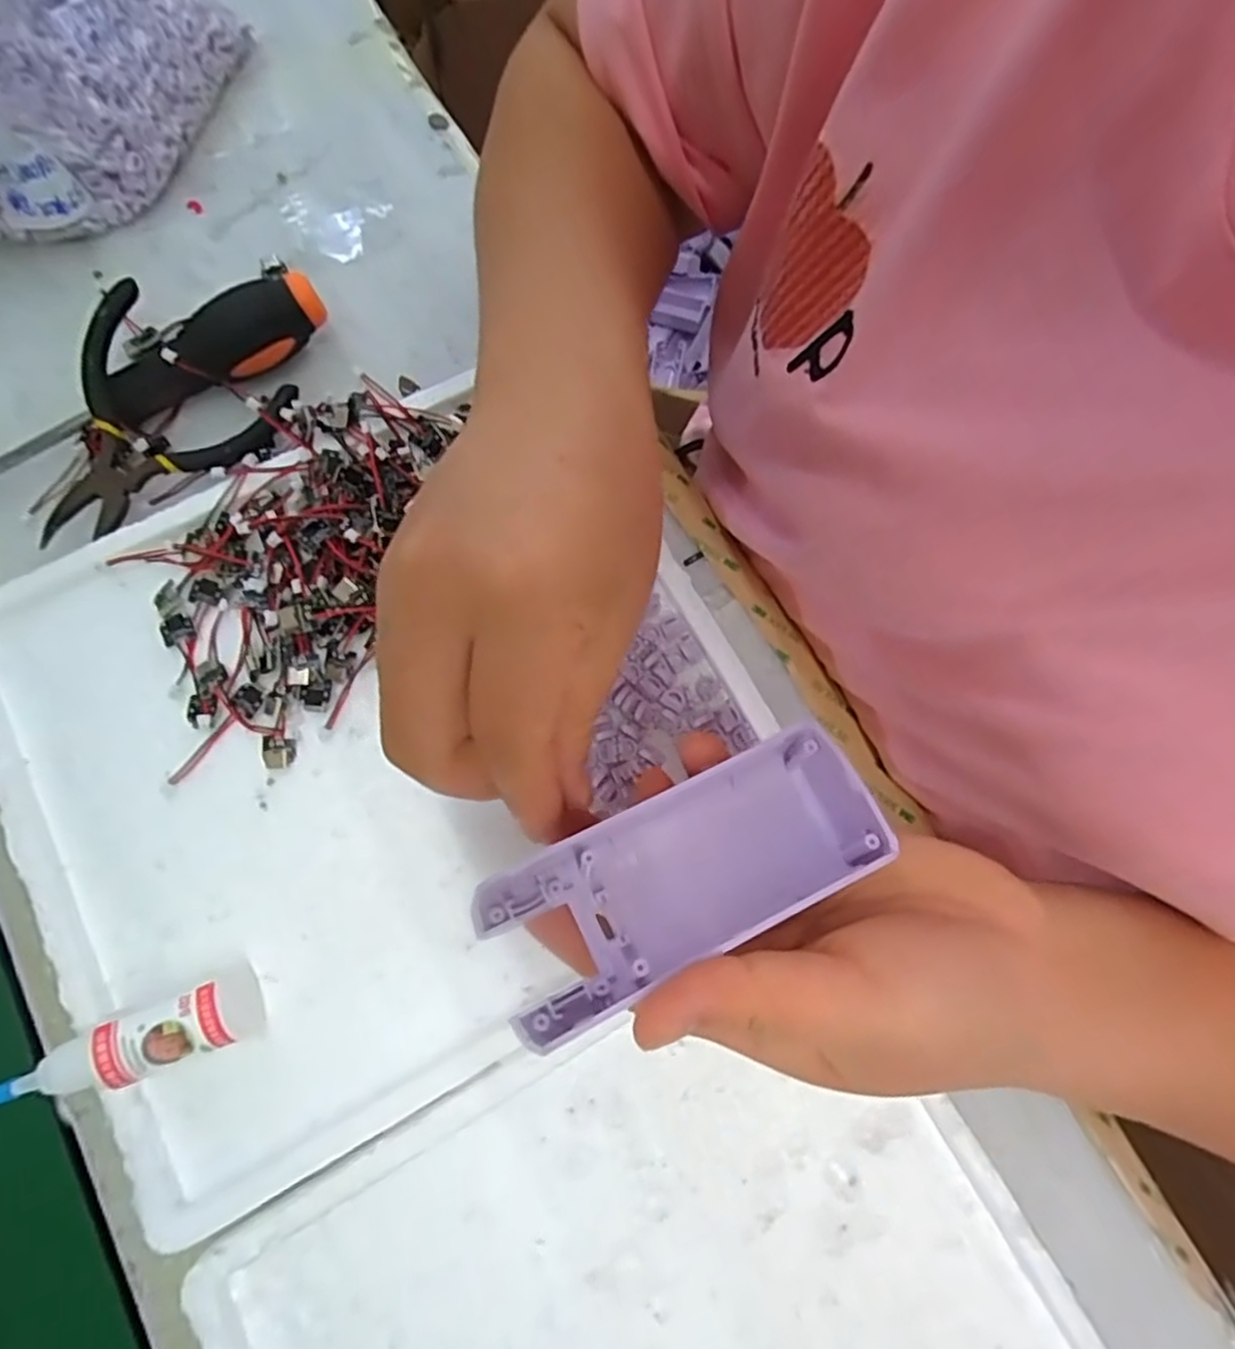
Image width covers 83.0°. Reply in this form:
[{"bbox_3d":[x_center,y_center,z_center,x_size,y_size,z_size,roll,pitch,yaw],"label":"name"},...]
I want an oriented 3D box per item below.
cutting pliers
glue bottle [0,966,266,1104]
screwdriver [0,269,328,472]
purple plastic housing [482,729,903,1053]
[{"bbox_3d":[-0.197,-0.098,0.294,0.082,0.035,0.106,28,77,6],"label":"cutting pliers"},{"bbox_3d":[-0.165,0.126,0.237,0.092,0.027,0.022,-20,77,-6],"label":"glue bottle"},{"bbox_3d":[-0.220,-0.121,0.304,0.194,0.028,0.025,-29,78,-8],"label":"screwdriver"},{"bbox_3d":[0.020,0.055,0.192,0.106,0.027,0.040,-23,77,-8],"label":"purple plastic housing"}]

